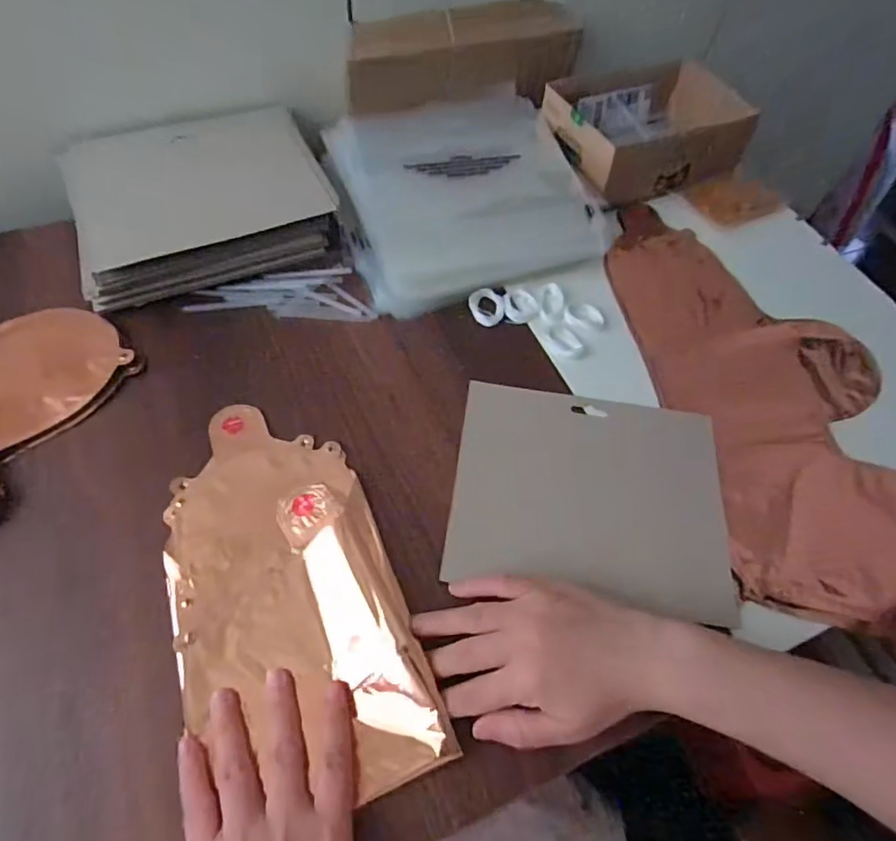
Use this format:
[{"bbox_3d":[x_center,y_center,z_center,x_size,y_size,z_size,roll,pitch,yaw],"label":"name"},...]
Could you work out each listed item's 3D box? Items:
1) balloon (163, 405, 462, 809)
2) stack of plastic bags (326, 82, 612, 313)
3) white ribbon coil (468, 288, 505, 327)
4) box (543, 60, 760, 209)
[{"bbox_3d":[-0.105,0.099,0.356,0.134,0.012,0.261,-17,60,-14],"label":"balloon"},{"bbox_3d":[0.011,-0.220,0.539,0.234,0.051,0.225,-17,60,-14],"label":"stack of plastic bags"},{"bbox_3d":[0.035,-0.100,0.491,0.029,0.008,0.037,-15,60,-13],"label":"white ribbon coil"},{"bbox_3d":[0.202,-0.300,0.585,0.189,0.062,0.147,-18,61,-15],"label":"box"}]

